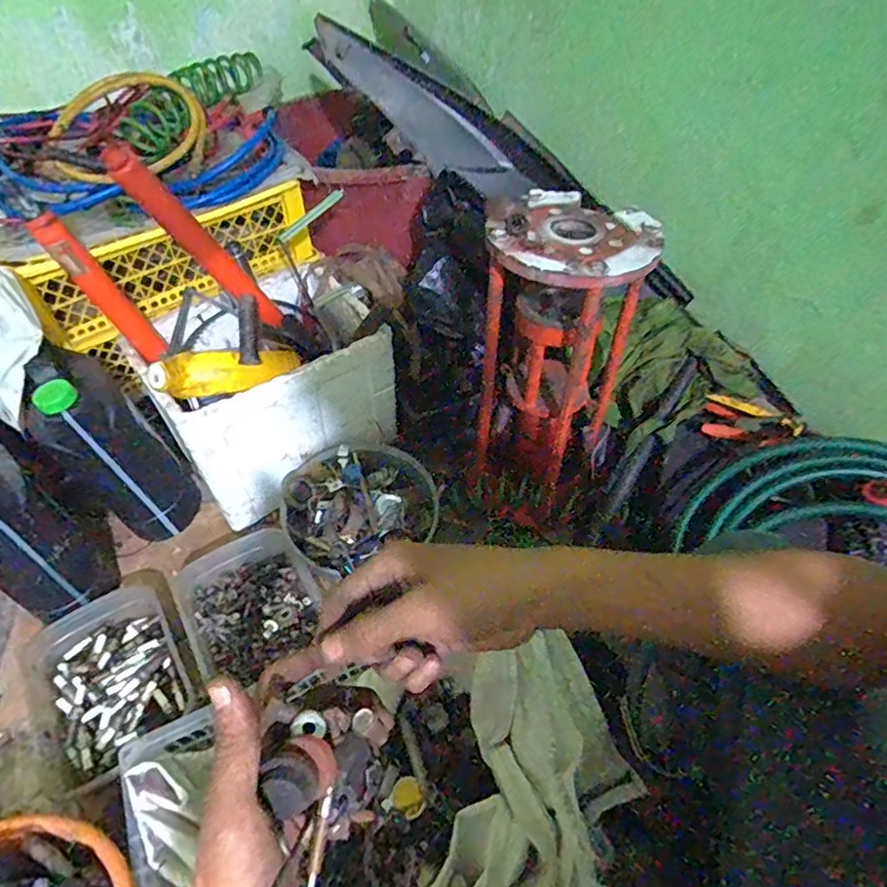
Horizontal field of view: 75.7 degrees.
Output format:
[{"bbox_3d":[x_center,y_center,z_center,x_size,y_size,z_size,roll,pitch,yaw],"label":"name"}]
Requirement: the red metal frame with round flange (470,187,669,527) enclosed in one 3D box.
[{"bbox_3d":[0.162,-0.122,0.838,0.186,0.422,0.187,25,53,20],"label":"red metal frame with round flange"}]

